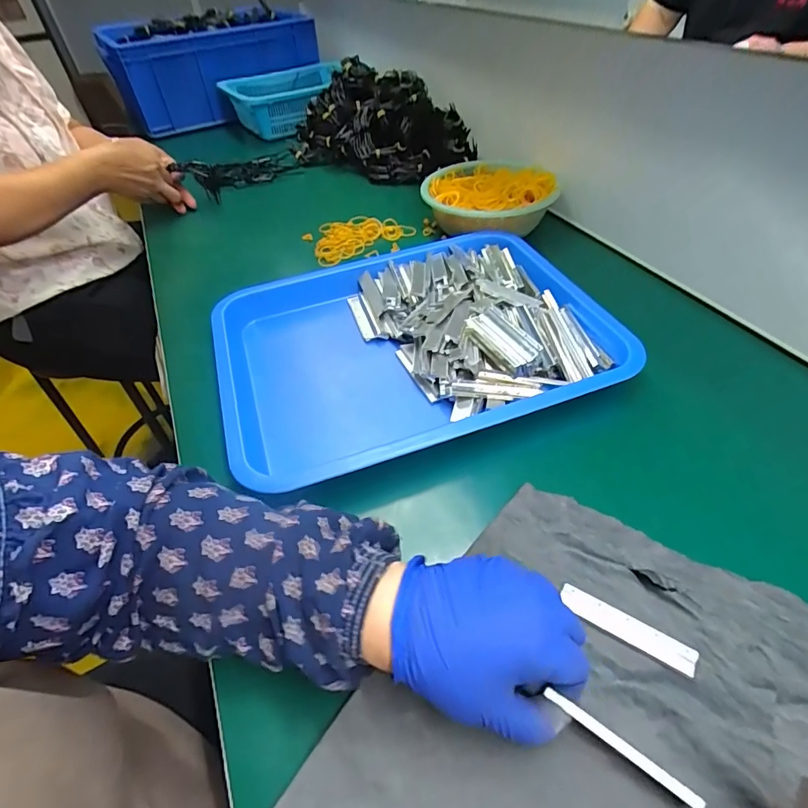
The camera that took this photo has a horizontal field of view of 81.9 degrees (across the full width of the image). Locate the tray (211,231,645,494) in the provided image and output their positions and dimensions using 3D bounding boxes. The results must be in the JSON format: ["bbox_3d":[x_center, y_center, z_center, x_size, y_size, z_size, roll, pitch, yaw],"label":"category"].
[{"bbox_3d":[0.000,-0.068,0.493,0.397,0.048,0.304,-16,47,-11],"label":"tray"}]

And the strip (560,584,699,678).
[{"bbox_3d":[0.141,0.142,0.296,0.080,0.004,0.018,24,52,25],"label":"strip"}]

